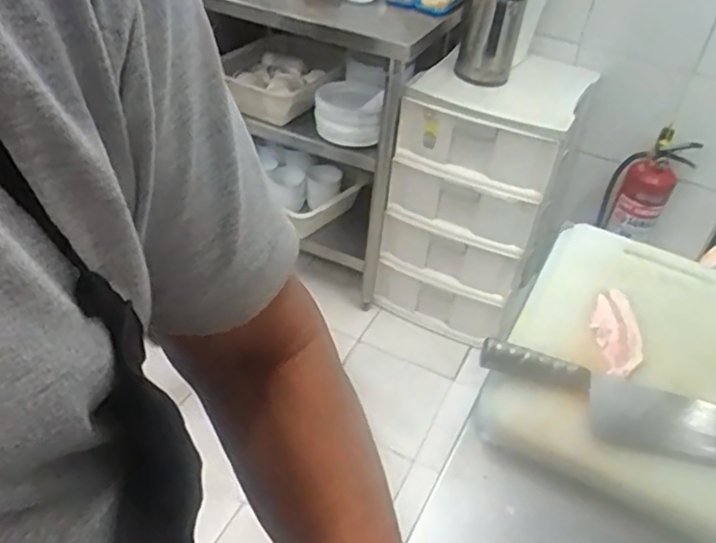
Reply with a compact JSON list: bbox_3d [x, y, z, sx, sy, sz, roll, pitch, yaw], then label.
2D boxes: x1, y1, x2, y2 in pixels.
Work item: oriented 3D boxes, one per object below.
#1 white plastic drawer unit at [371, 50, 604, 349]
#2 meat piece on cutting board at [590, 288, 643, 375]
[{"bbox_3d":[0.343,-0.243,1.846,0.405,0.739,0.434,21,42,17],"label":"white plastic drawer unit"},{"bbox_3d":[0.298,0.070,0.735,0.053,0.014,0.133,8,40,1],"label":"meat piece on cutting board"}]

